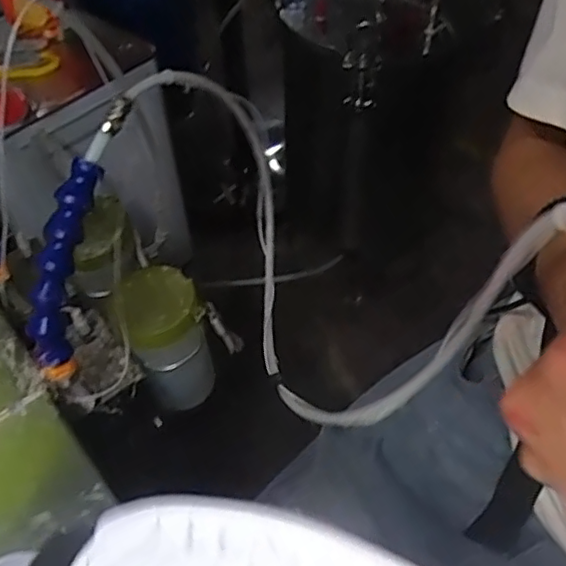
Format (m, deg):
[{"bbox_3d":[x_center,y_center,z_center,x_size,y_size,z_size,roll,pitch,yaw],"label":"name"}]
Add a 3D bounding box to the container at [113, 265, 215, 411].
[{"bbox_3d":[-0.104,0.050,0.530,0.069,0.122,0.074,-22,53,-17],"label":"container"}]

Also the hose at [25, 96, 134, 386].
[{"bbox_3d":[-0.136,-0.025,0.384,0.020,0.040,0.189,18,98,14],"label":"hose"}]

